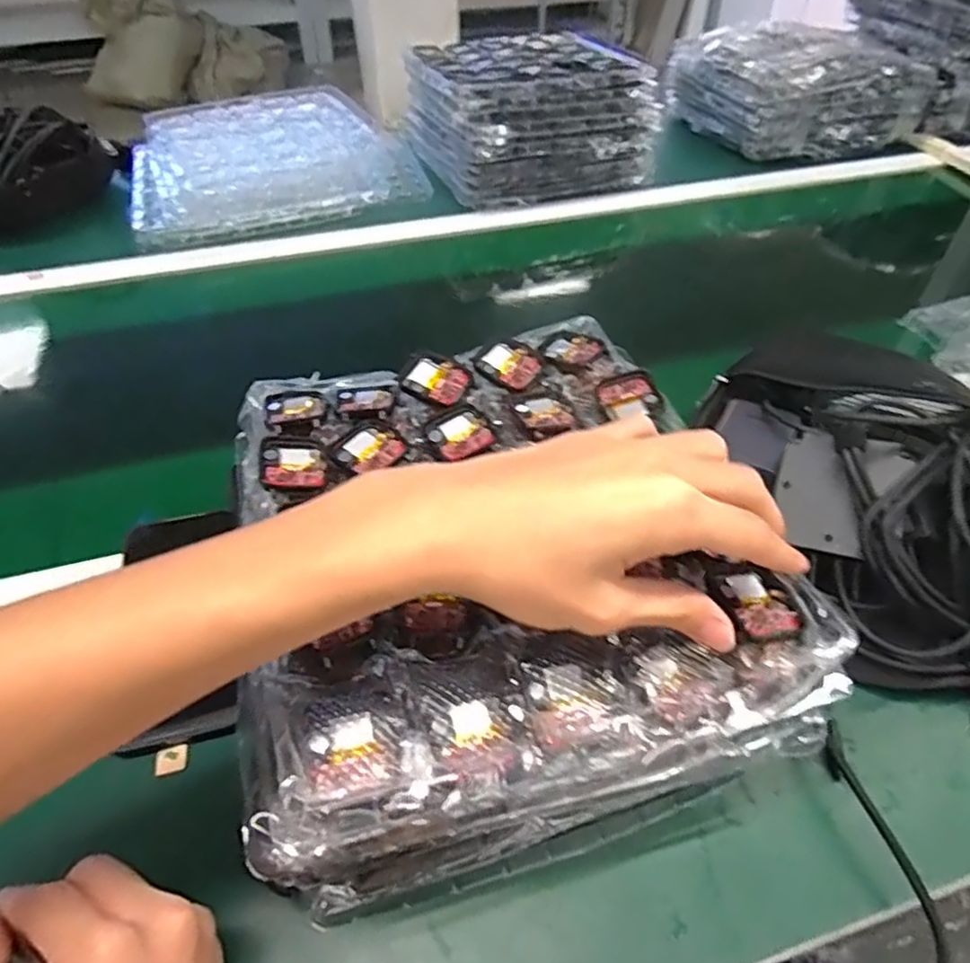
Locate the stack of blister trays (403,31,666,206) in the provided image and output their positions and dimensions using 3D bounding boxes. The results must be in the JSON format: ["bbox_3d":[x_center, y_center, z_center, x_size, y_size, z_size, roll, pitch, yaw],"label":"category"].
[{"bbox_3d":[0.047,-0.514,0.919,0.277,0.124,0.297,-17,49,-16],"label":"stack of blister trays"}]

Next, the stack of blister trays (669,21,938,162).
[{"bbox_3d":[0.471,-0.605,1.011,0.295,0.116,0.246,-13,48,-12],"label":"stack of blister trays"}]

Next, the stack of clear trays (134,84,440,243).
[{"bbox_3d":[-0.297,-0.438,0.896,0.354,0.051,0.349,-20,50,-18],"label":"stack of clear trays"}]

